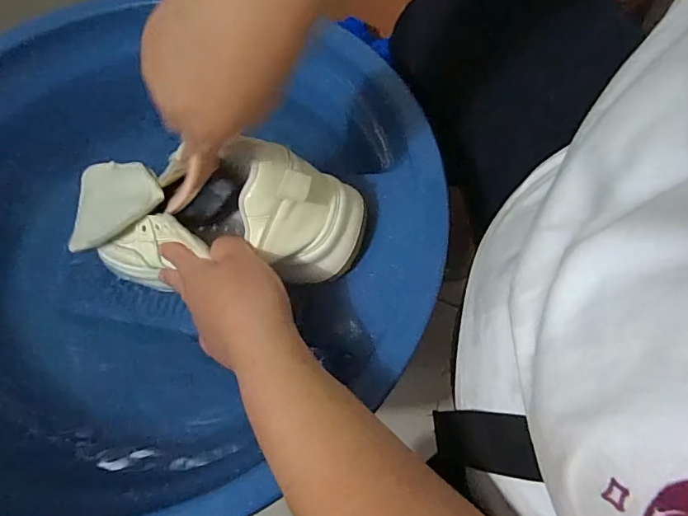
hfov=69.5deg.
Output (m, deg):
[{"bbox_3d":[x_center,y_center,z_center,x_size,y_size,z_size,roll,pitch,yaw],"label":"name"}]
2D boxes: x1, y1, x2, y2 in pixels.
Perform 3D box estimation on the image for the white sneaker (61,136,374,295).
[{"bbox_3d":[-0.115,-0.036,0.386,0.247,0.087,0.086,1,64,22],"label":"white sneaker"}]

